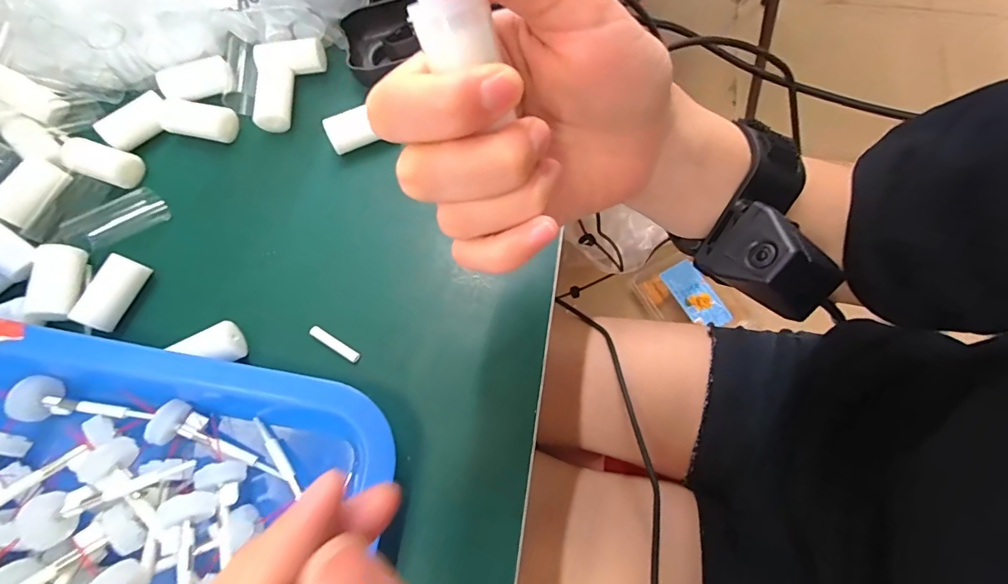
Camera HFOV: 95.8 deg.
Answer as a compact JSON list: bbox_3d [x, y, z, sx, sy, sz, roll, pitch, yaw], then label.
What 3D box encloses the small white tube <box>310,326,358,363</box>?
[{"bbox_3d":[-0.092,0.028,0.245,0.032,0.004,0.006,30,75,12],"label":"small white tube"}]

